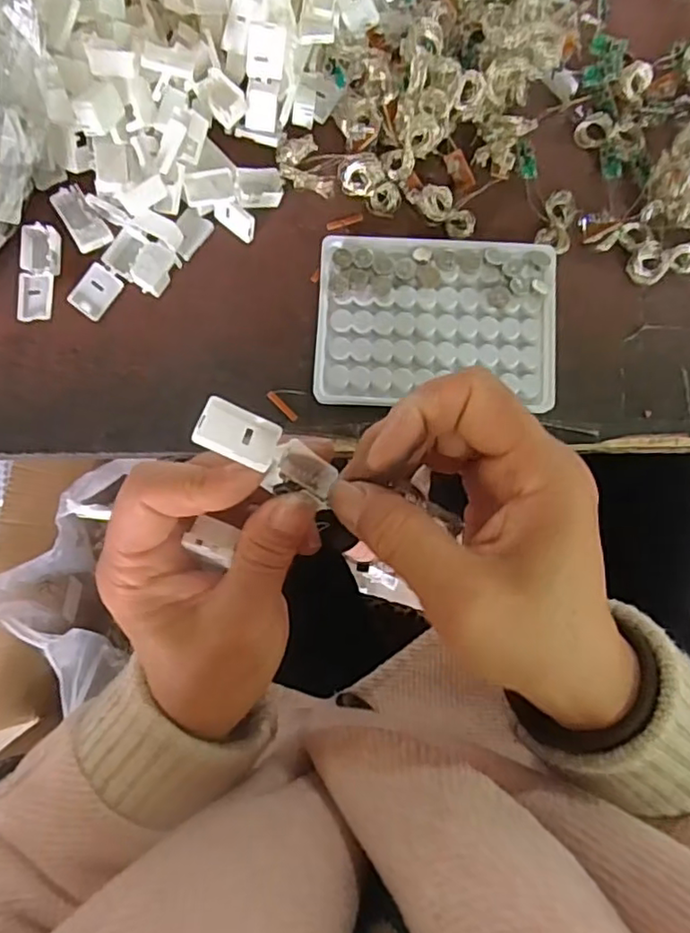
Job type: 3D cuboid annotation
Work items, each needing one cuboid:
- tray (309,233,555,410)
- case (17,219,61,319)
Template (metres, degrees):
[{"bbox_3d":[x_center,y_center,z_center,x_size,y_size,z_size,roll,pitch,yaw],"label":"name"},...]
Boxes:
[{"bbox_3d":[0.050,-0.079,0.349,0.129,0.021,0.092,2,83,0],"label":"tray"},{"bbox_3d":[-0.176,-0.111,0.357,0.021,0.014,0.055,4,83,1],"label":"case"}]

